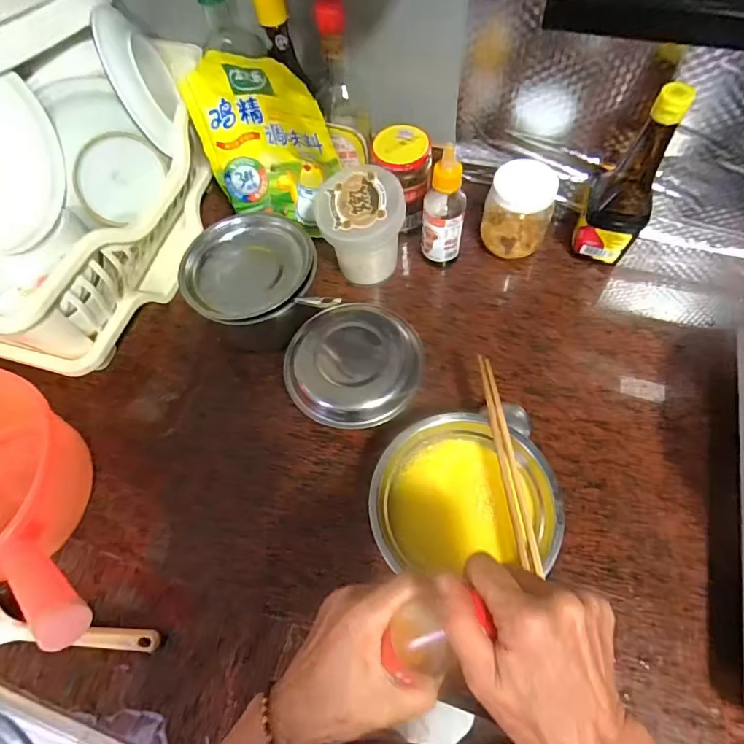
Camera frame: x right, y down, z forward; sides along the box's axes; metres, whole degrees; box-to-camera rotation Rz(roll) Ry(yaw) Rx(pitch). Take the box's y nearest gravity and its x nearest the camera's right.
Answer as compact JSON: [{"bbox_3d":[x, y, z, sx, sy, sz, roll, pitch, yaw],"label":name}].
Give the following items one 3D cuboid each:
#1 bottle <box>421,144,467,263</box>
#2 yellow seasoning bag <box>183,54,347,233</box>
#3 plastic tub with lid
[{"bbox_3d":[0.085,-0.190,0.564,0.048,0.160,0.045,1,65,4],"label":"bottle"},{"bbox_3d":[-0.132,-0.266,0.579,0.173,0.192,0.065,20,68,12],"label":"yellow seasoning bag"},{"bbox_3d":[-0.012,-0.177,0.585,0.096,0.126,0.088,-1,65,3],"label":"plastic tub with lid"}]

